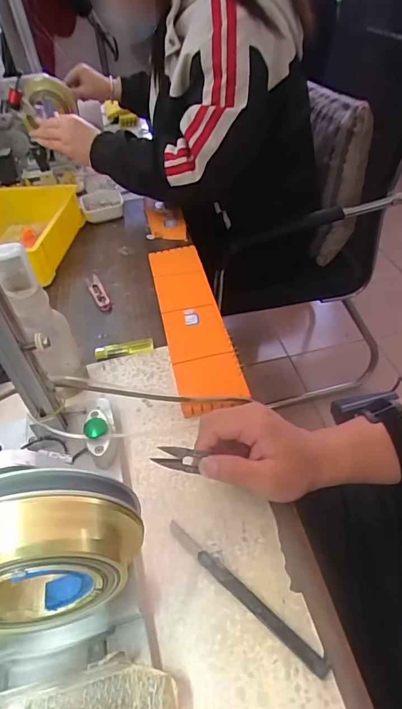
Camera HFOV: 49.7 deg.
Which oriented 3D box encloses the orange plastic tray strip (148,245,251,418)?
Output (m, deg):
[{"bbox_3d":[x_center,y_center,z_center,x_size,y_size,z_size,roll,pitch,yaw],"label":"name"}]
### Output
[{"bbox_3d":[-0.013,-0.053,0.609,0.079,0.034,0.331,-11,45,-6],"label":"orange plastic tray strip"}]

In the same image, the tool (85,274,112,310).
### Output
[{"bbox_3d":[-0.162,-0.098,0.685,0.021,0.008,0.095,-21,47,-15],"label":"tool"}]

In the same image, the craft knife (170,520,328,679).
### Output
[{"bbox_3d":[0.032,0.197,0.364,0.164,0.008,0.014,31,55,31],"label":"craft knife"}]

